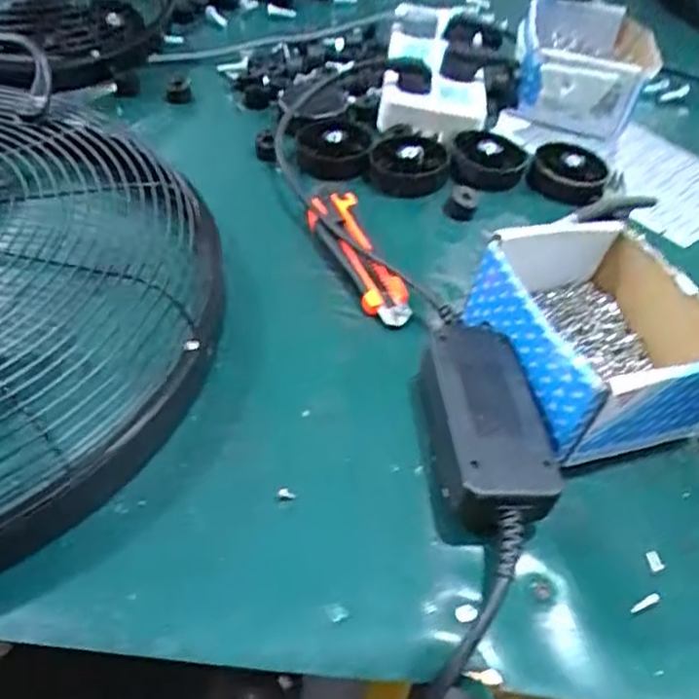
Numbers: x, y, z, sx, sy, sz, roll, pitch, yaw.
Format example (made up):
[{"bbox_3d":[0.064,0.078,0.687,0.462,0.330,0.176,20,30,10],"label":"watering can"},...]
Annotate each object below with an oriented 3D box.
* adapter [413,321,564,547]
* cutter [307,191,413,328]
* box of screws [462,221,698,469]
[{"bbox_3d":[0.071,0.042,0.375,0.061,0.037,0.128,-1,48,-6],"label":"adapter"},{"bbox_3d":[0.006,-0.069,0.487,0.039,0.019,0.129,-13,50,-16],"label":"cutter"},{"bbox_3d":[0.150,-0.010,0.414,0.112,0.064,0.127,-12,50,-15],"label":"box of screws"}]

